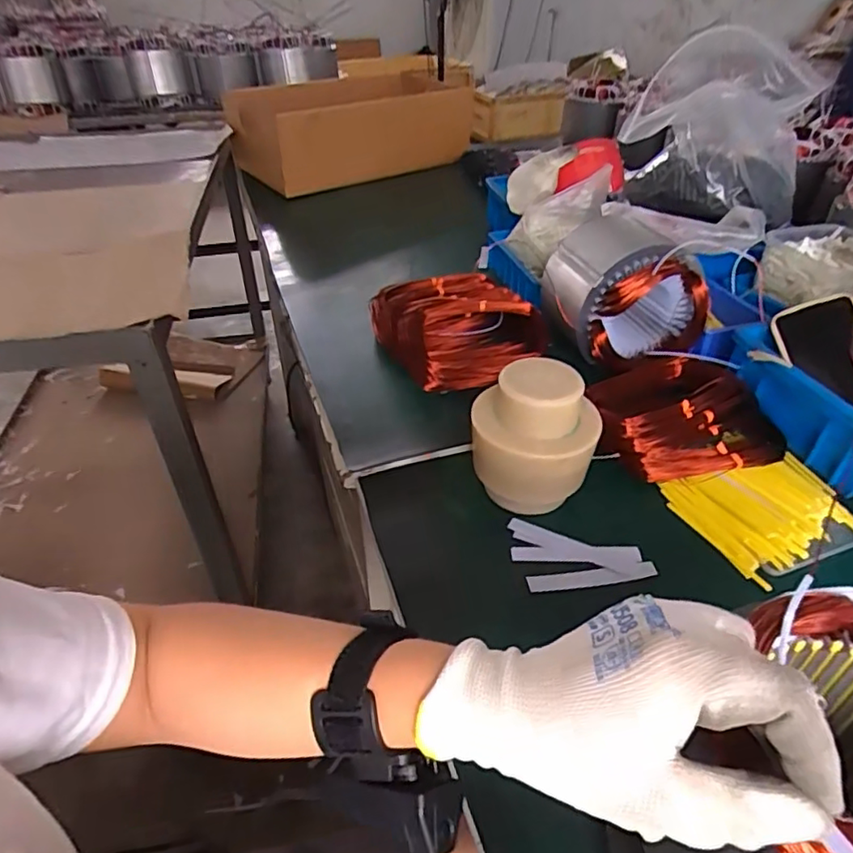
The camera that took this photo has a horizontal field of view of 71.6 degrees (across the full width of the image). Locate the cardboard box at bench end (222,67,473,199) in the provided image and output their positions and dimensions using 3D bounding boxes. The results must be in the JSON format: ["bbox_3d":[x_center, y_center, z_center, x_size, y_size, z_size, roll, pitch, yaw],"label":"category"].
[{"bbox_3d":[-0.161,-0.717,1.409,0.551,0.166,0.330,-21,43,-23],"label":"cardboard box at bench end"}]

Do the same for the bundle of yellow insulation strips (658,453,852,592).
[{"bbox_3d":[0.314,0.069,0.550,0.150,0.022,0.116,-20,43,-22],"label":"bundle of yellow insulation strips"}]

